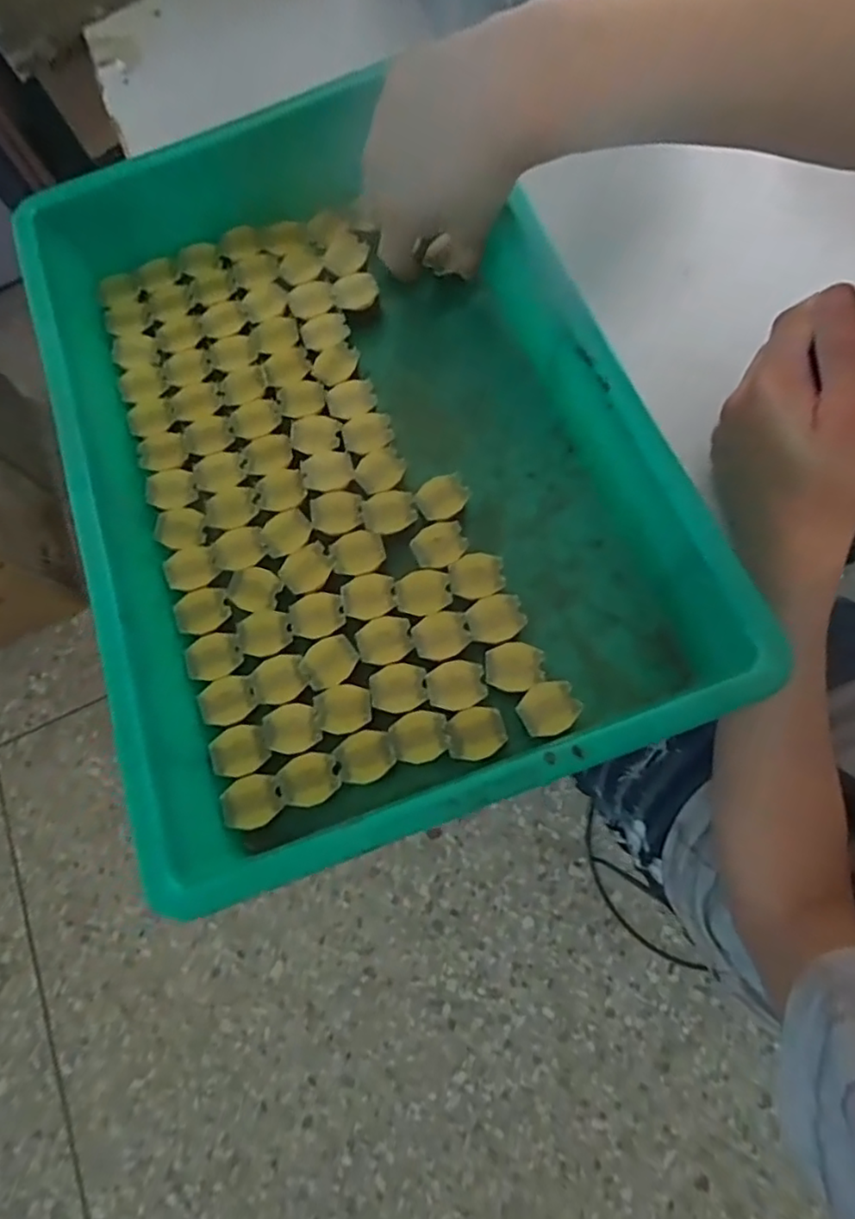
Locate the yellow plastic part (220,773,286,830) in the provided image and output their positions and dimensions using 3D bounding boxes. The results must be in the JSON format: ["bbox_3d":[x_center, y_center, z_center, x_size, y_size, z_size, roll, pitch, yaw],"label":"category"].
[{"bbox_3d":[-0.090,0.097,0.312,0.029,0.004,0.025,-24,74,1],"label":"yellow plastic part"}]

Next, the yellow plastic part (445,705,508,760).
[{"bbox_3d":[0.024,0.063,0.311,0.029,0.005,0.025,-19,74,2],"label":"yellow plastic part"}]

